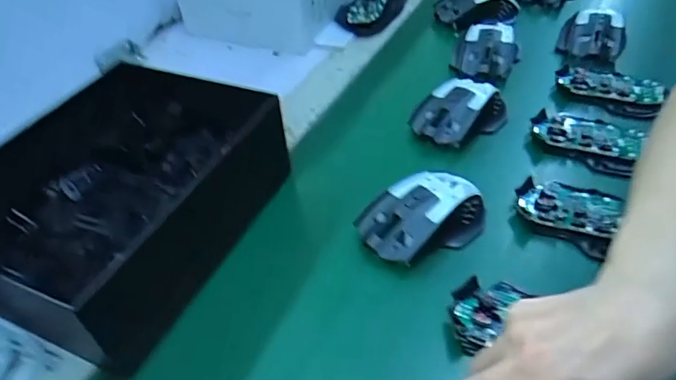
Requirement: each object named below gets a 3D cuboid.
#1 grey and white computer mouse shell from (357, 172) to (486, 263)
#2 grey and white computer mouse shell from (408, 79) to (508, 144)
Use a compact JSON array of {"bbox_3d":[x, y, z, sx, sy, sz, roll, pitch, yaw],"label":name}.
[{"bbox_3d":[0.070,0.018,0.406,0.104,0.033,0.059,-24,49,-16],"label":"grey and white computer mouse shell"},{"bbox_3d":[0.123,-0.081,0.509,0.103,0.039,0.068,-29,50,-20],"label":"grey and white computer mouse shell"}]

